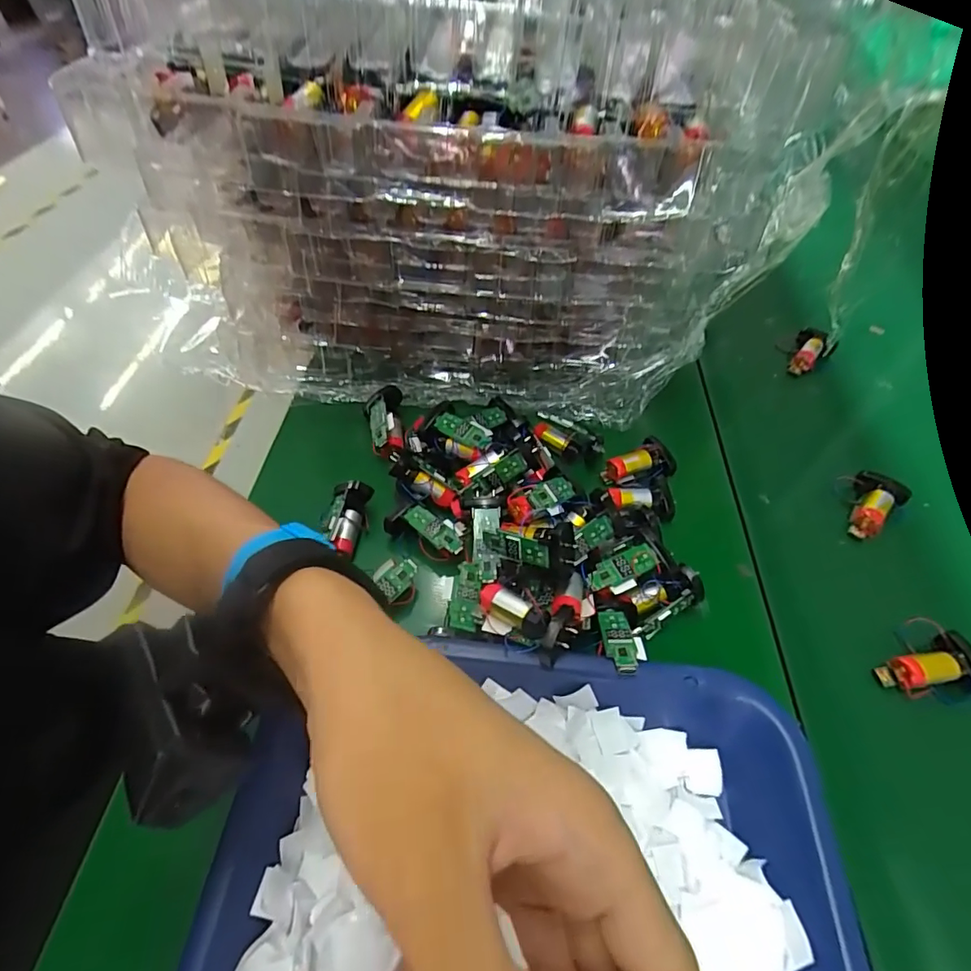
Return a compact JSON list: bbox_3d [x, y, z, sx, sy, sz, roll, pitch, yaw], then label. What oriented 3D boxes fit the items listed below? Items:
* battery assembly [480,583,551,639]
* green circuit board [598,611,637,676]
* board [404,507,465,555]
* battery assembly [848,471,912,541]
[{"bbox_3d":[0.016,0.065,0.258,0.039,0.014,0.013,22,55,32],"label":"battery assembly"},{"bbox_3d":[0.069,0.081,0.264,0.015,0.007,0.040,1,27,1],"label":"green circuit board"},{"bbox_3d":[-0.031,0.028,0.313,0.042,0.005,0.016,33,60,22],"label":"board"},{"bbox_3d":[0.267,0.013,0.352,0.045,0.022,0.031,-36,61,-24],"label":"battery assembly"}]

